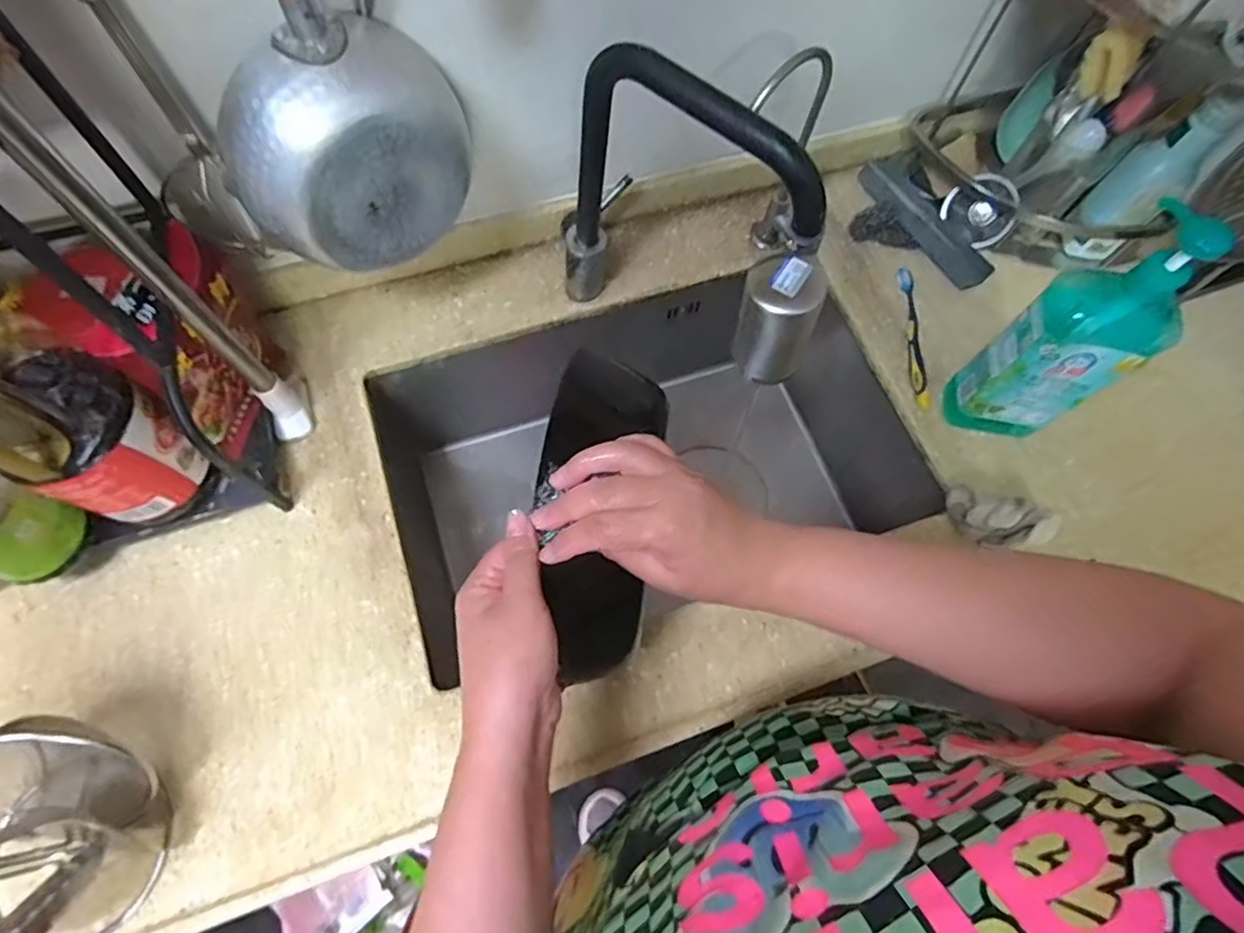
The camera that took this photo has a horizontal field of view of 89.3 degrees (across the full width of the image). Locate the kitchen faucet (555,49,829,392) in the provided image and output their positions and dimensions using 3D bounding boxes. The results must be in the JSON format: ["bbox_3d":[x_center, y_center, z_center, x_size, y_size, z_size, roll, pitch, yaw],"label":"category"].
[{"bbox_3d":[0.056,-0.180,0.563,0.073,0.310,0.274,-34,73,-15],"label":"kitchen faucet"}]

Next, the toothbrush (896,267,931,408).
[{"bbox_3d":[0.337,-0.151,0.724,0.022,0.017,0.176,3,67,-2],"label":"toothbrush"}]

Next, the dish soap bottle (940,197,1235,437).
[{"bbox_3d":[0.406,-0.113,0.567,0.097,0.278,0.060,10,67,1],"label":"dish soap bottle"}]

